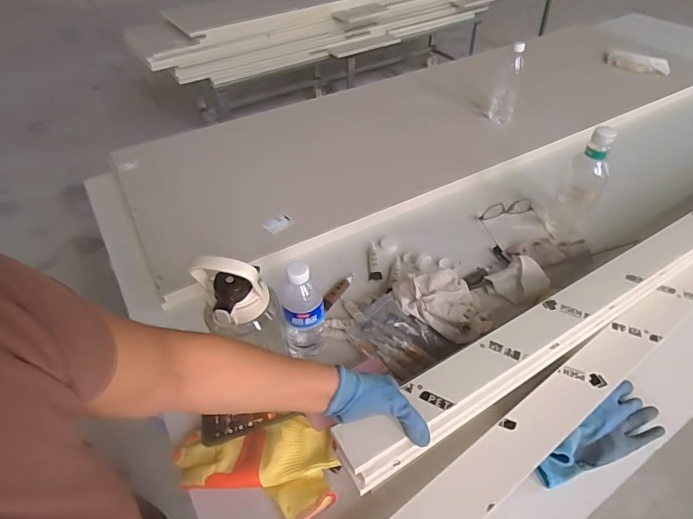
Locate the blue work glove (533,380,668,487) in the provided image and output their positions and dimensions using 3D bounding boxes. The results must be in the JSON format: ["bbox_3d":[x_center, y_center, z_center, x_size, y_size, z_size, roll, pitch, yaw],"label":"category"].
[{"bbox_3d":[0.370,0.250,0.622,0.227,0.045,0.094,-25,50,-21],"label":"blue work glove"}]

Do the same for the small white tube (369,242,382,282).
[{"bbox_3d":[0.059,0.009,0.896,0.025,0.018,0.087,-1,46,1],"label":"small white tube"}]

